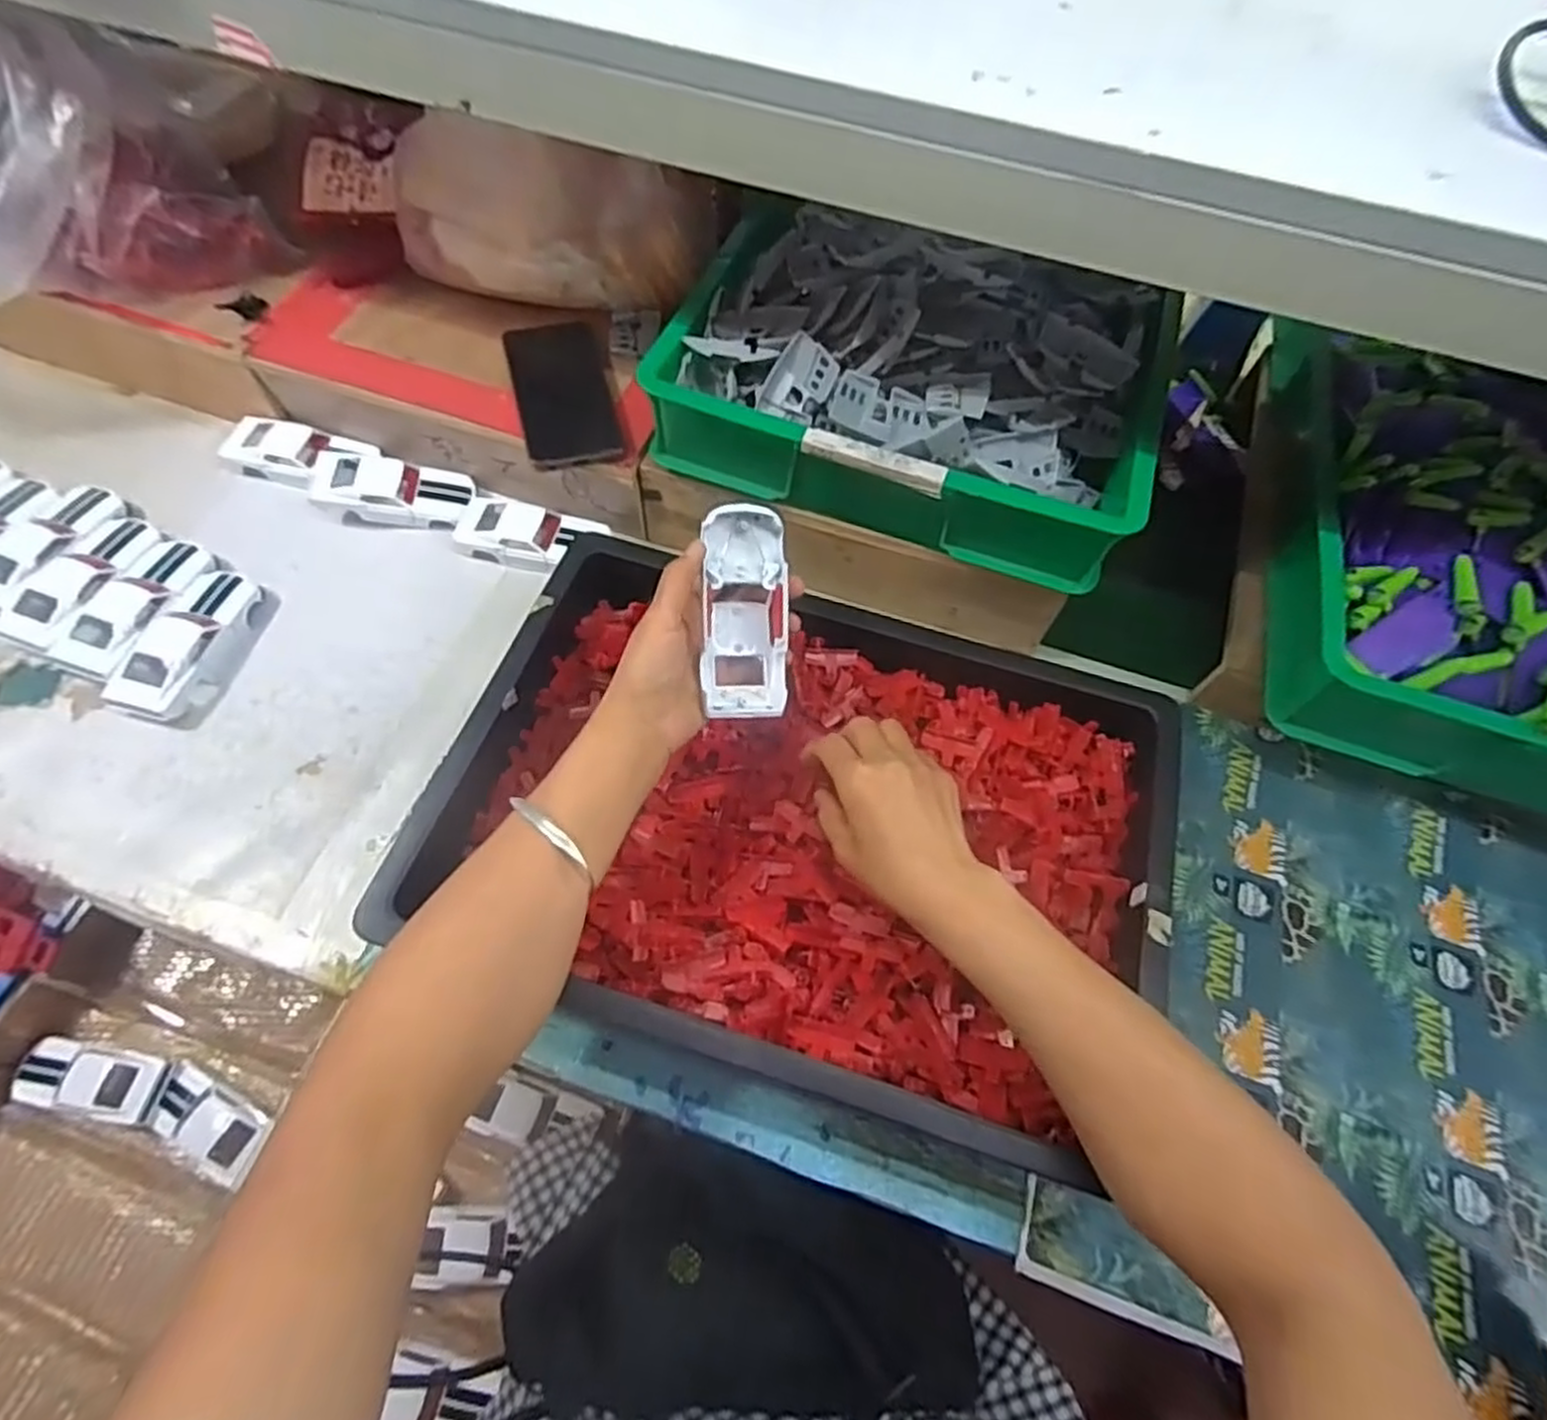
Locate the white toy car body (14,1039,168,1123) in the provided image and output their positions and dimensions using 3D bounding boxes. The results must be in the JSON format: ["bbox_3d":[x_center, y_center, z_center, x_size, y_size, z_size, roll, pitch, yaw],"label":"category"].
[{"bbox_3d":[-0.583,0.316,0.652,0.130,0.030,0.049,11,60,2],"label":"white toy car body"}]

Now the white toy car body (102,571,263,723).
[{"bbox_3d":[-0.452,-0.052,0.594,0.055,0.026,0.131,14,61,4],"label":"white toy car body"}]

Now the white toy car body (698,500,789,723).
[{"bbox_3d":[-0.018,-0.062,0.486,0.051,0.026,0.129,-3,98,-5],"label":"white toy car body"}]

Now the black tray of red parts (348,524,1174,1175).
[{"bbox_3d":[0.022,0.073,0.521,0.449,0.089,0.327,16,61,5],"label":"black tray of red parts"}]

